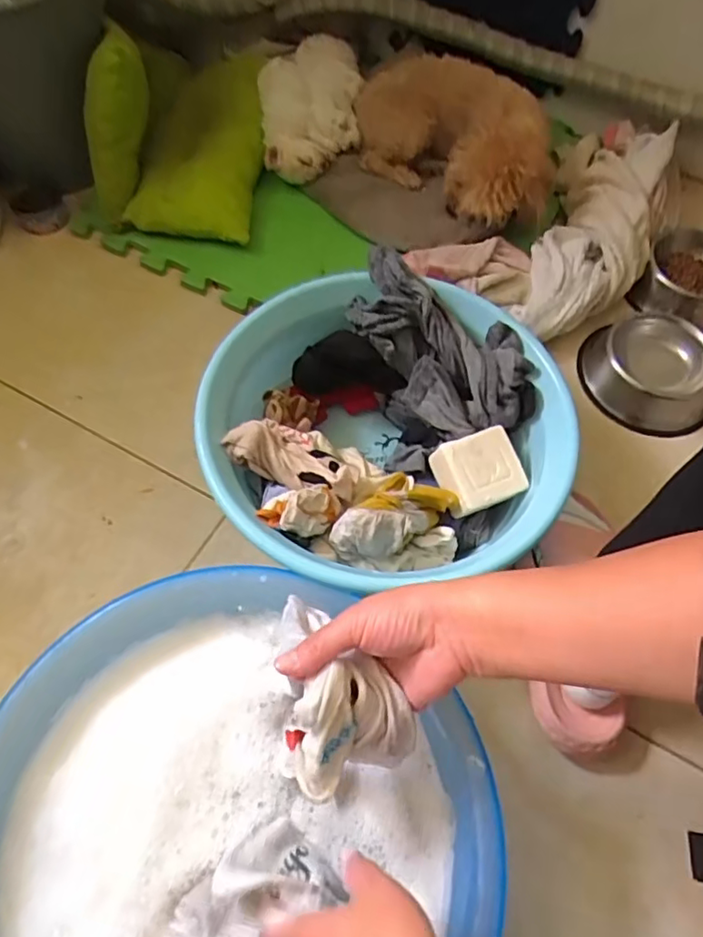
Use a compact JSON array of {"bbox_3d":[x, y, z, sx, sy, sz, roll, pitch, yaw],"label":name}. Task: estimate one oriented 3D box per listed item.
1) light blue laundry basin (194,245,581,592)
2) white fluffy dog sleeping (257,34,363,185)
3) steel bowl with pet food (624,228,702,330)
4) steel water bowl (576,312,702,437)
[{"bbox_3d":[0.032,-0.031,0.608,0.340,0.153,0.304,-30,67,-18],"label":"light blue laundry basin"},{"bbox_3d":[-0.062,-0.536,0.879,0.140,0.078,0.241,-5,62,-6],"label":"white fluffy dog sleeping"},{"bbox_3d":[0.471,-0.252,0.820,0.143,0.055,0.141,1,61,-2],"label":"steel bowl with pet food"},{"bbox_3d":[0.364,-0.118,0.744,0.143,0.066,0.146,1,61,-2],"label":"steel water bowl"}]

